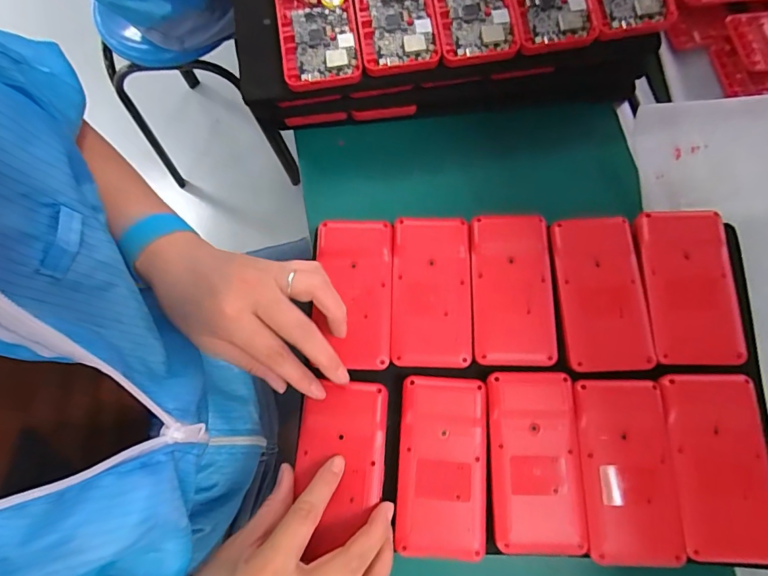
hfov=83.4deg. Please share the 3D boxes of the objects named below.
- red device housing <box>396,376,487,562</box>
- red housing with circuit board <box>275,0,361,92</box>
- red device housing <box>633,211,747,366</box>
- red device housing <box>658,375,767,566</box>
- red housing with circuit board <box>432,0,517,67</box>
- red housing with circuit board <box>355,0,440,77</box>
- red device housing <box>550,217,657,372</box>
[{"bbox_3d":[0.042,0.126,0.308,0.061,0.008,0.119,3,75,2],"label":"red device housing"},{"bbox_3d":[-0.056,-0.220,0.353,0.061,0.026,0.115,-8,75,-1],"label":"red housing with circuit board"},{"bbox_3d":[0.232,-0.001,0.330,0.066,0.018,0.117,-3,75,1],"label":"red device housing"},{"bbox_3d":[0.231,0.121,0.296,0.063,0.011,0.119,1,75,2],"label":"red device housing"},{"bbox_3d":[0.068,-0.240,0.353,0.060,0.025,0.115,-7,75,0],"label":"red housing with circuit board"},{"bbox_3d":[0.007,-0.234,0.353,0.061,0.023,0.117,-8,75,-1],"label":"red housing with circuit board"},{"bbox_3d":[0.167,0.003,0.331,0.060,0.013,0.117,-3,75,1],"label":"red device housing"}]

